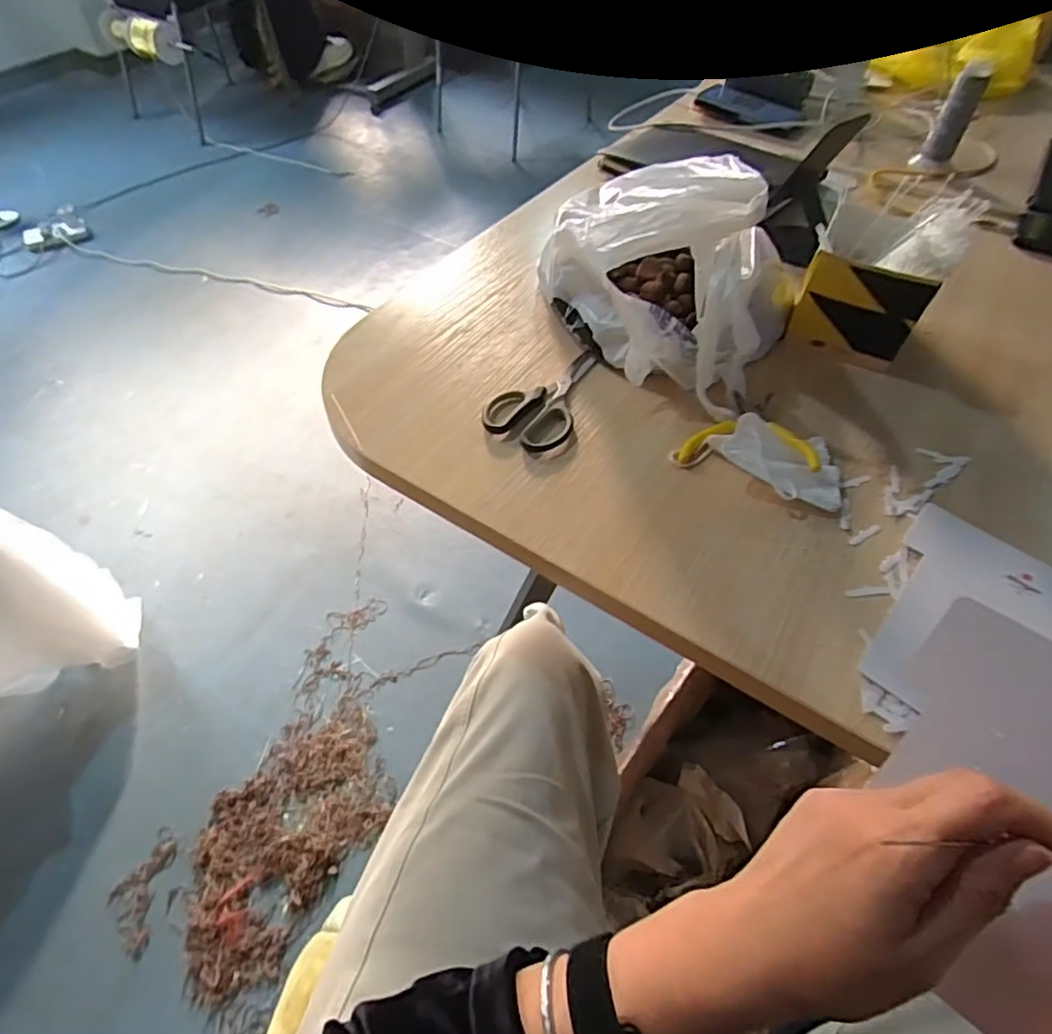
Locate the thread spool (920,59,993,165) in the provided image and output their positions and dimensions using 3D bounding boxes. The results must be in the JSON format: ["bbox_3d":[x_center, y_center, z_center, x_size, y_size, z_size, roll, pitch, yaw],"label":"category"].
[{"bbox_3d":[0.576,-0.536,0.833,0.043,0.123,0.038,30,58,18],"label":"thread spool"}]

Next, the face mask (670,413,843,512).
[{"bbox_3d":[0.191,-0.054,0.503,0.131,0.037,0.082,9,54,4],"label":"face mask"}]

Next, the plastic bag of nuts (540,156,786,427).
[{"bbox_3d":[0.126,-0.237,0.552,0.227,0.163,0.184,28,57,17],"label":"plastic bag of nuts"}]

